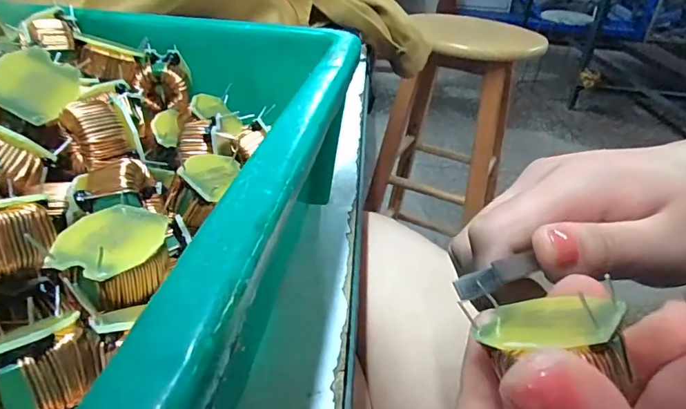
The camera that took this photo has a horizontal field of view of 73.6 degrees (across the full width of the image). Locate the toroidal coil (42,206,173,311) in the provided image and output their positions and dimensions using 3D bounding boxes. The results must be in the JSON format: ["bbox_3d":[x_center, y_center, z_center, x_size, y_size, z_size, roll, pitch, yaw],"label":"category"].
[{"bbox_3d":[-0.064,0.015,0.130,0.027,0.016,0.031,-7,34,-17],"label":"toroidal coil"}]

